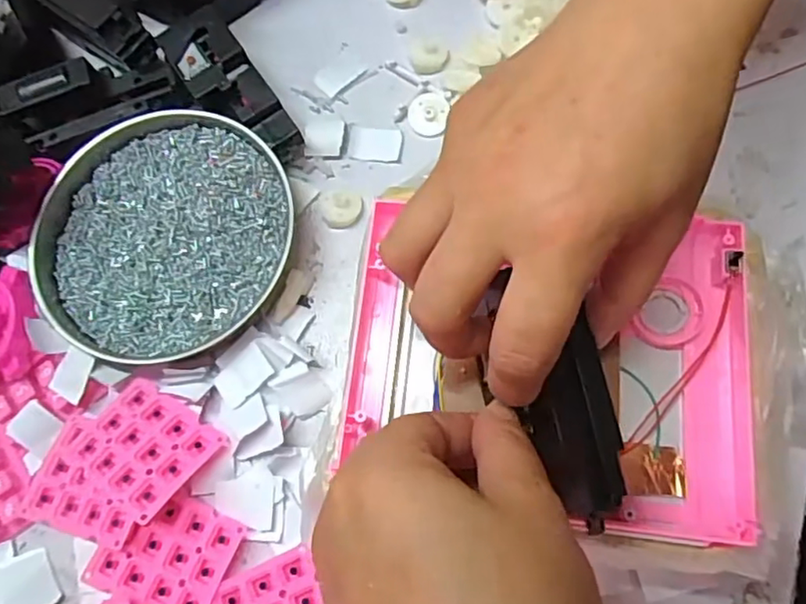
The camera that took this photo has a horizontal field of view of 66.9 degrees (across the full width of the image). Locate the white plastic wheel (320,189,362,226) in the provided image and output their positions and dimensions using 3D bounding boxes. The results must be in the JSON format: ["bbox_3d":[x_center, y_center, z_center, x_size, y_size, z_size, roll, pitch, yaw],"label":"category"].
[{"bbox_3d":[-0.033,-0.051,0.330,0.021,0.006,0.021,-1,74,5],"label":"white plastic wheel"}]

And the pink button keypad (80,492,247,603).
[{"bbox_3d":[-0.108,0.113,0.276,0.057,0.007,0.049,23,71,8],"label":"pink button keypad"}]

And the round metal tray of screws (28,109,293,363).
[{"bbox_3d":[-0.128,-0.037,0.322,0.126,0.021,0.133,-1,74,5],"label":"round metal tray of screws"}]

